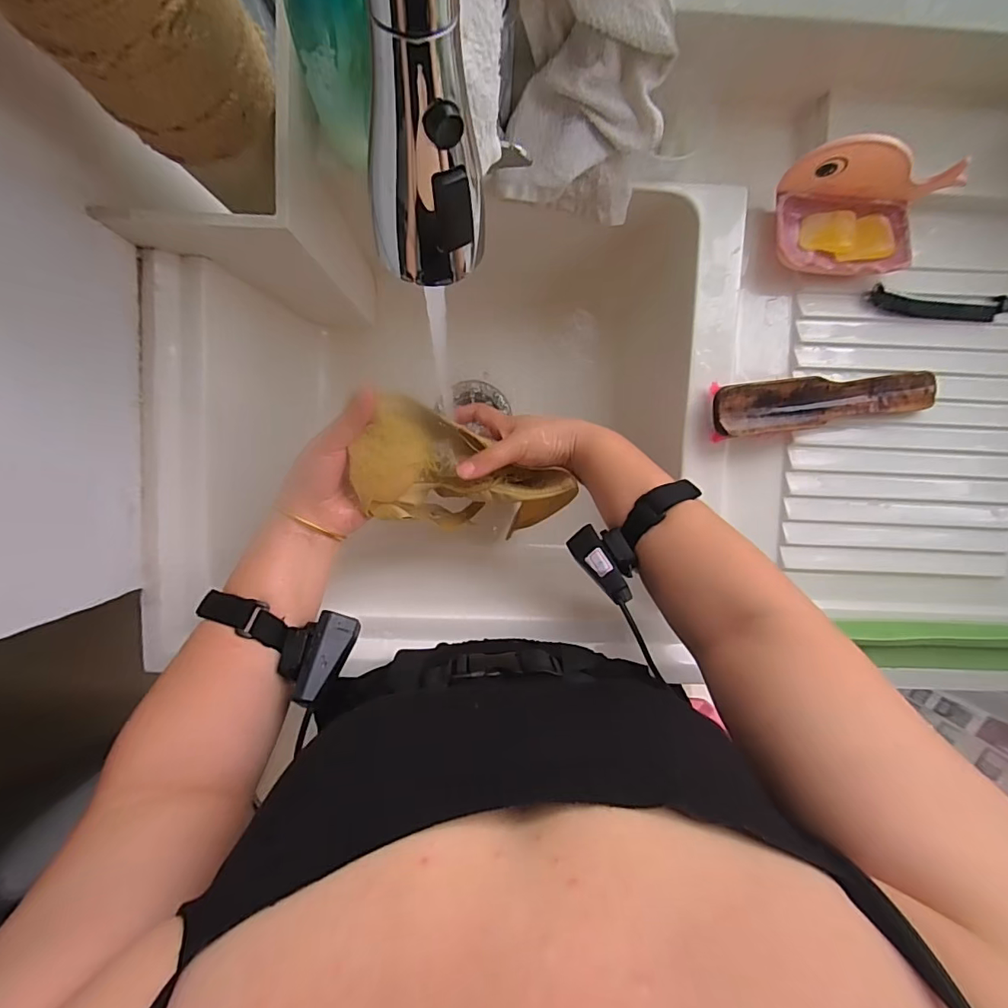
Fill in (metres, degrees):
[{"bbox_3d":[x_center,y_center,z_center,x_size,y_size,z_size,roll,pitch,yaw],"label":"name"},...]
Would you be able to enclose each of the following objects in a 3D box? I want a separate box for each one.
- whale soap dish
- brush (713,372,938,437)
[{"bbox_3d":[0.326,-0.259,0.450,0.140,0.070,0.092,6,96,-2],"label":"whale soap dish"},{"bbox_3d":[0.302,-0.098,0.468,0.218,0.037,0.046,-8,96,-1],"label":"brush"}]

